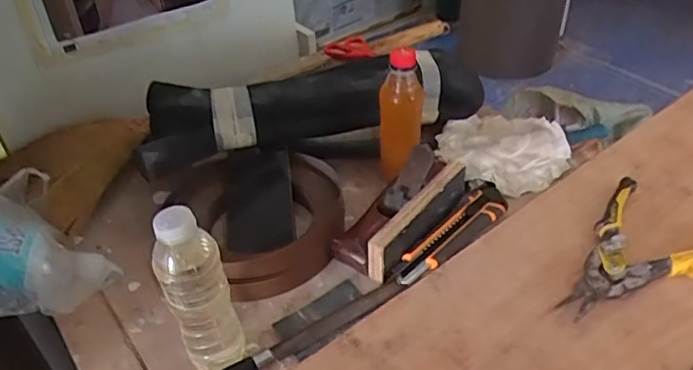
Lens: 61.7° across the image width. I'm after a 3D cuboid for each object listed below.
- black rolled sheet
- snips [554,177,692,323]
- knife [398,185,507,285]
[{"bbox_3d":[-0.046,-0.118,0.784,0.455,0.092,0.120,-13,40,-12],"label":"black rolled sheet"},{"bbox_3d":[0.305,0.079,0.620,0.218,0.029,0.139,-30,46,-28],"label":"snips"},{"bbox_3d":[0.126,0.056,0.669,0.041,0.013,0.188,29,50,33],"label":"knife"}]

